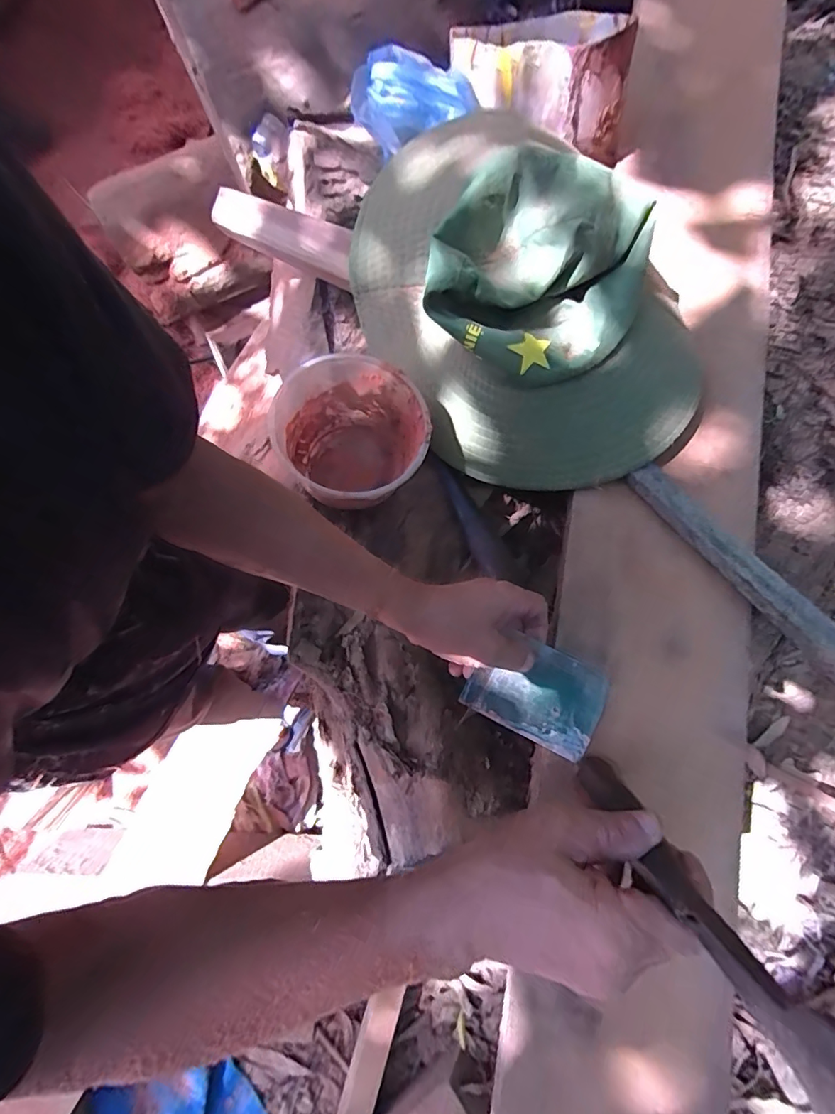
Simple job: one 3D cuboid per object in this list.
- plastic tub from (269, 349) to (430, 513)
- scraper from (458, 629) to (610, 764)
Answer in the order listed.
[{"bbox_3d":[-0.061,-0.111,0.470,0.128,0.097,0.123,0,77,1],"label":"plastic tub"},{"bbox_3d":[0.103,0.115,0.418,0.110,0.011,0.077,26,78,7],"label":"scraper"}]

